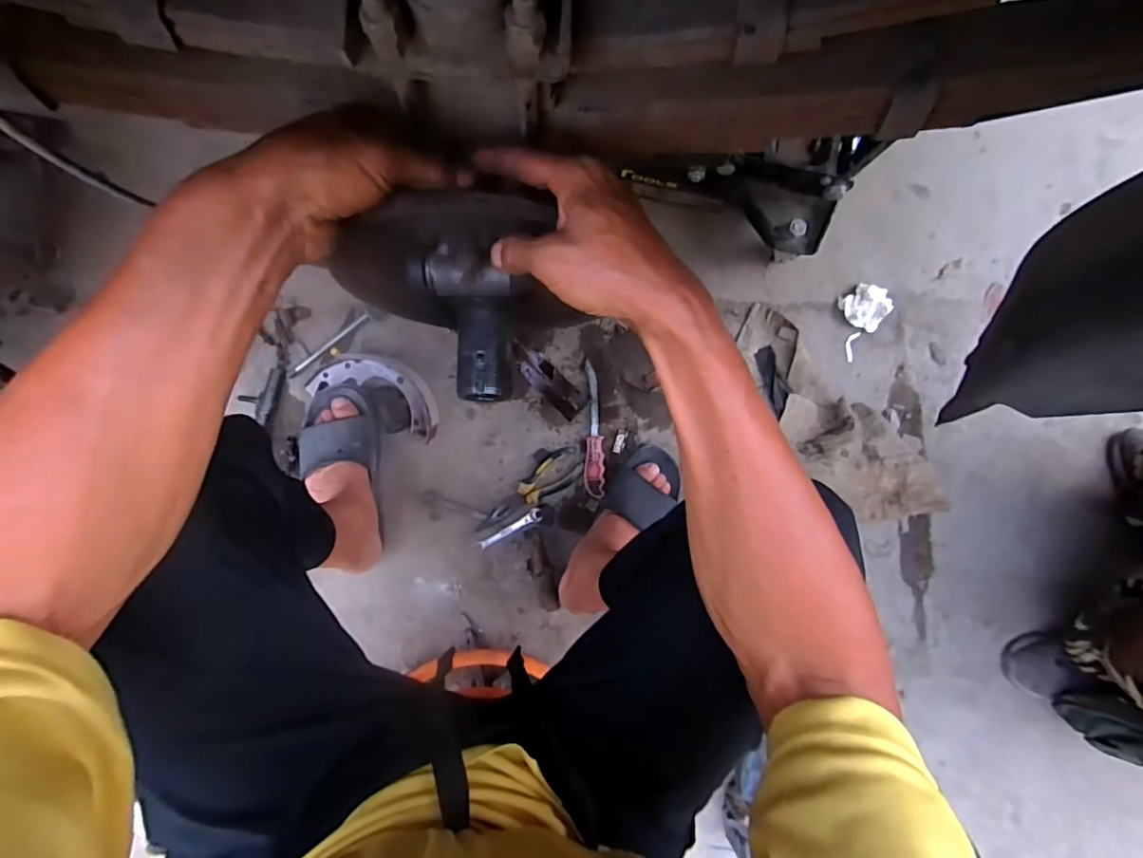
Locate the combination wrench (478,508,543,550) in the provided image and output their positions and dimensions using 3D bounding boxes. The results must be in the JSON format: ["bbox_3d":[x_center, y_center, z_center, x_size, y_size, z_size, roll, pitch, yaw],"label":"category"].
[{"bbox_3d":[-0.094,0.155,0.832,0.106,0.005,0.021,-27,90,-5],"label":"combination wrench"}]

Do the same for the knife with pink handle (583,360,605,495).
[{"bbox_3d":[0.038,0.002,0.848,0.031,0.028,0.210,1,88,-5],"label":"knife with pink handle"}]

